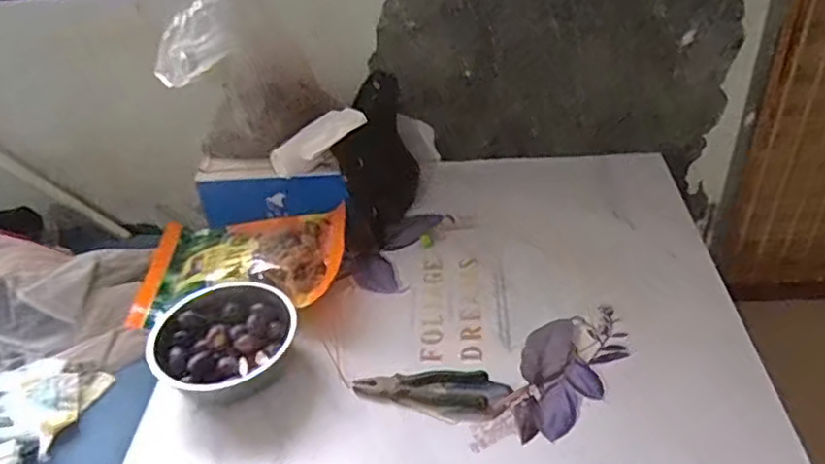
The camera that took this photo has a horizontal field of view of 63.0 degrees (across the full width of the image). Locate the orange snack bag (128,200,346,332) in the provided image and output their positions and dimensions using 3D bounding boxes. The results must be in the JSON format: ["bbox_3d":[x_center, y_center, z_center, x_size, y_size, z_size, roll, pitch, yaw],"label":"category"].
[{"bbox_3d":[-0.311,0.057,1.209,0.371,0.065,0.240,-2,41,4],"label":"orange snack bag"}]

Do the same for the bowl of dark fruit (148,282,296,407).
[{"bbox_3d":[-0.295,0.163,1.055,0.211,0.065,0.208,-3,41,3],"label":"bowl of dark fruit"}]

